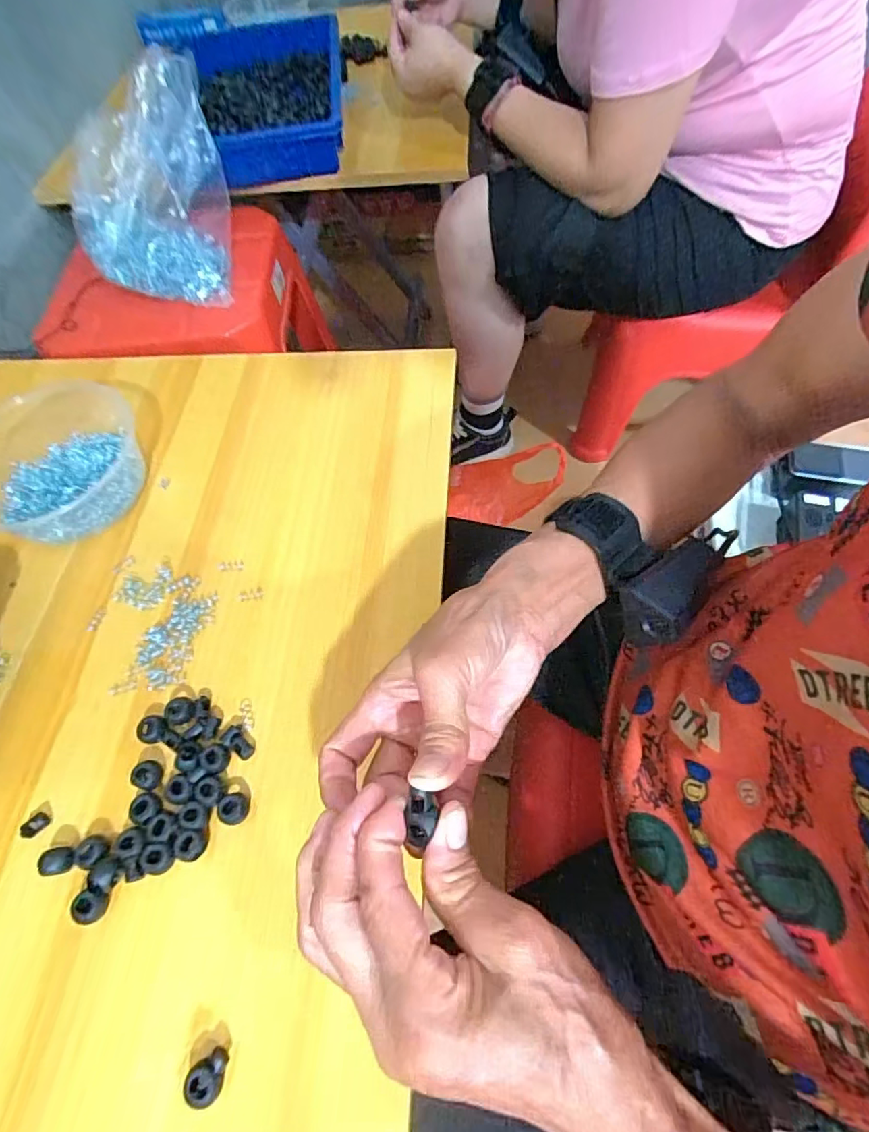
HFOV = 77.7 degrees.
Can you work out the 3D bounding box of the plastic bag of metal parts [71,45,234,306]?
[{"bbox_3d":[-0.296,-0.384,0.554,0.166,0.144,0.171,-19,63,-8],"label":"plastic bag of metal parts"}]

